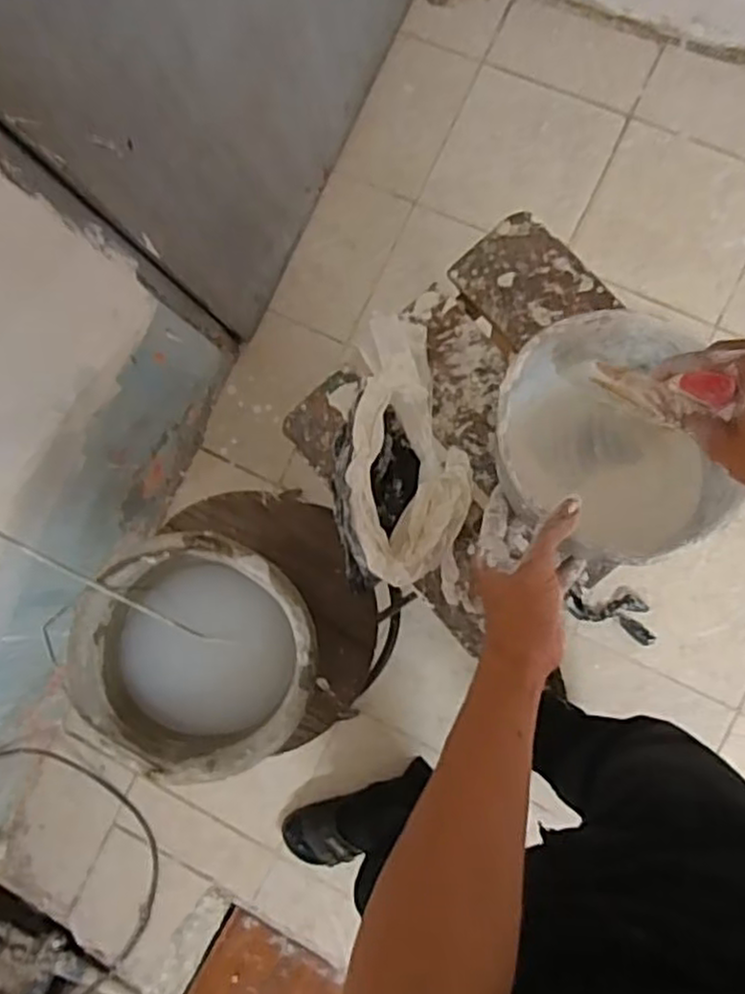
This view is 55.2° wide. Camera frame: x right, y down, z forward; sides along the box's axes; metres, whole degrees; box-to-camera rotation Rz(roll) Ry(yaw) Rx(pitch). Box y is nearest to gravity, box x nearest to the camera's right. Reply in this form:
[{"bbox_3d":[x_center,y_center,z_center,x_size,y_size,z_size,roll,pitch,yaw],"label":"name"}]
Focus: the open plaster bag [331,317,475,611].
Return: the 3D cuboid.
[{"bbox_3d":[0.025,-0.036,0.584,0.102,0.066,0.224,-2,85,8],"label":"open plaster bag"}]

